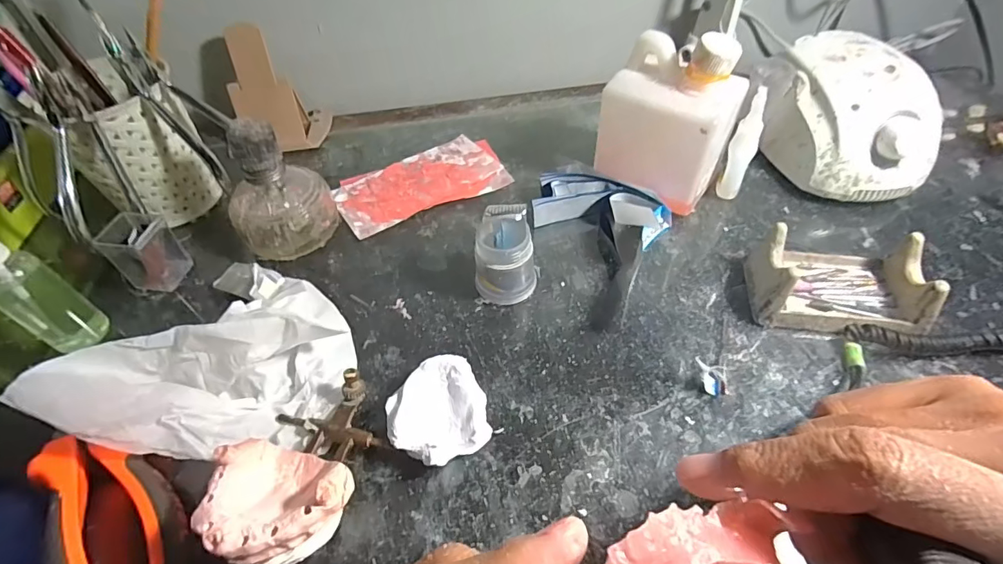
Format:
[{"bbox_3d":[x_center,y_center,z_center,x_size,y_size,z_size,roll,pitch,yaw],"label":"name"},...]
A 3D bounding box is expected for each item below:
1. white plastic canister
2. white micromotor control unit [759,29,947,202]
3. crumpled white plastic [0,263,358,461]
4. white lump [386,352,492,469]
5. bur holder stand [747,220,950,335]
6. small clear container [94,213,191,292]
[{"bbox_3d":[0.128,-0.124,0.370,0.086,0.127,0.059,28,57,25],"label":"white plastic canister"},{"bbox_3d":[0.279,-0.135,0.396,0.101,0.085,0.136,-11,50,-5],"label":"white micromotor control unit"},{"bbox_3d":[-0.170,0.036,0.294,0.139,0.063,0.134,-3,49,1],"label":"crumpled white plastic"},{"bbox_3d":[-0.037,0.077,0.278,0.055,0.021,0.060,-13,50,-7],"label":"white lump"},{"bbox_3d":[0.219,-0.003,0.313,0.094,0.043,0.064,6,50,9],"label":"bur holder stand"},{"bbox_3d":[-0.267,-0.022,0.361,0.035,0.051,0.035,2,50,5],"label":"small clear container"}]

